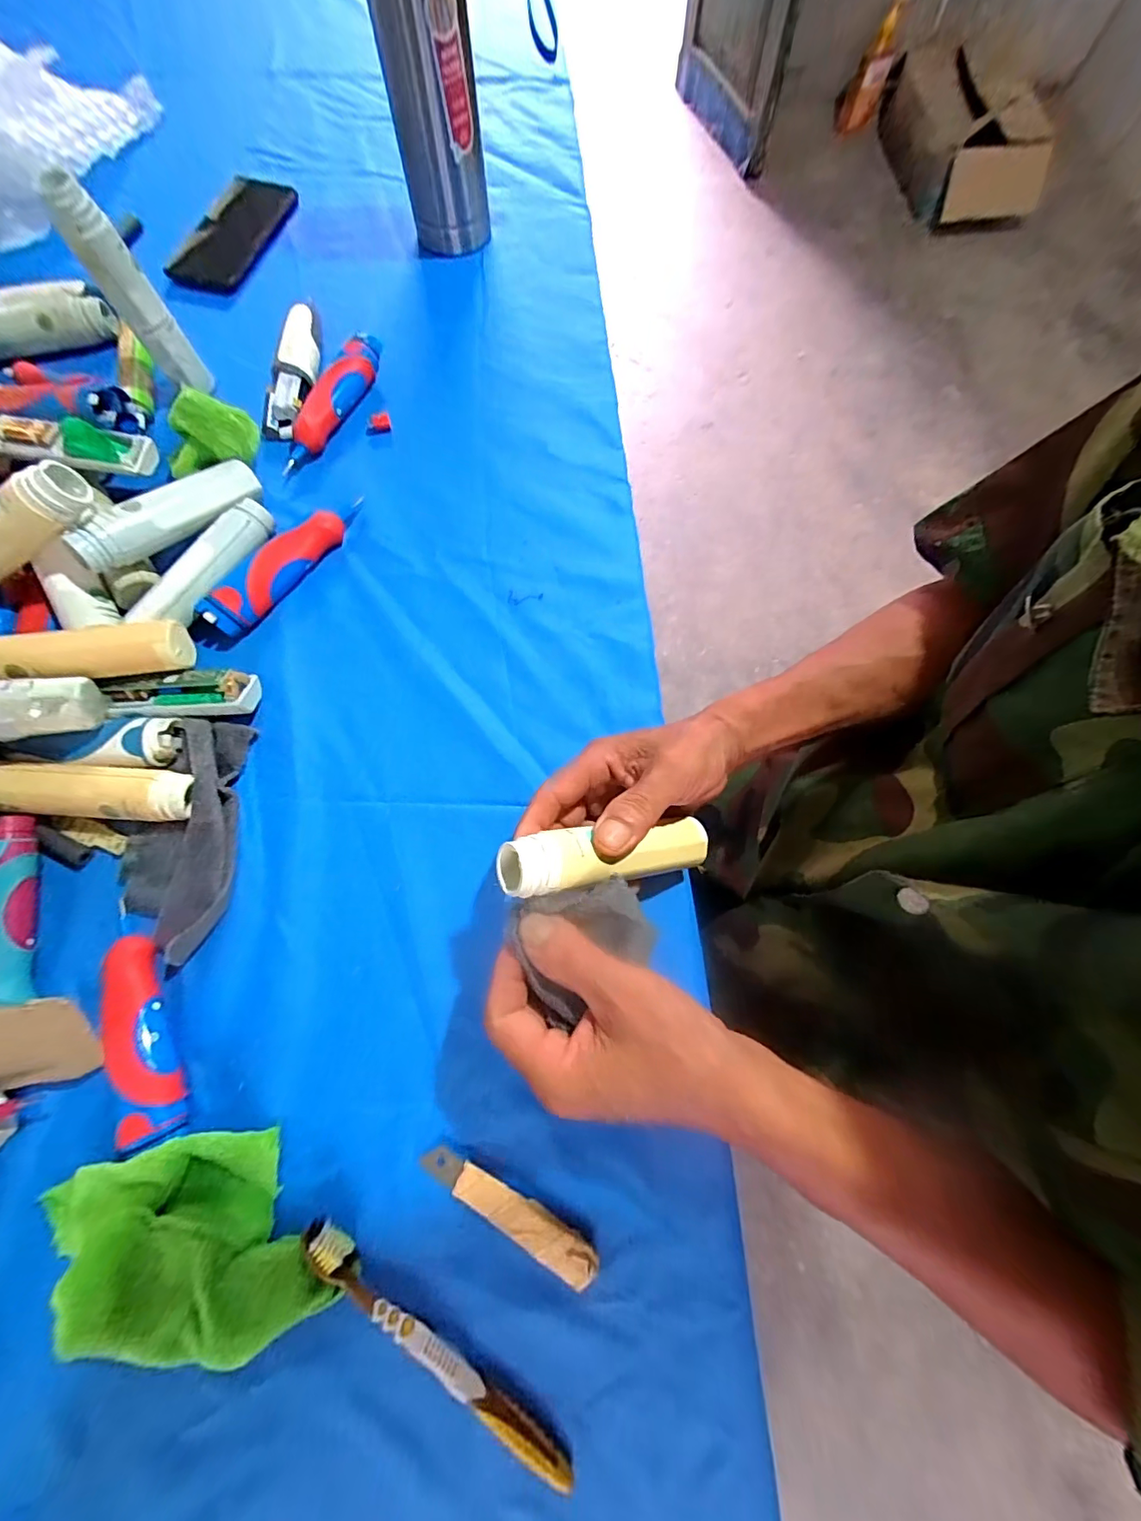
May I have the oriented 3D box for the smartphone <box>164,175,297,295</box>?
[{"bbox_3d":[-0.352,-0.550,0.521,0.075,0.009,0.163,16,74,3],"label":"smartphone"}]

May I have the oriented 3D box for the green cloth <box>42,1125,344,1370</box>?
[{"bbox_3d":[-0.213,0.267,0.266,0.132,0.040,0.116,-23,76,-8],"label":"green cloth"}]

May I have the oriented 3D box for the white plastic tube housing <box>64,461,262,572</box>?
[{"bbox_3d":[-0.298,-0.187,0.379,0.029,0.027,0.136,34,60,8],"label":"white plastic tube housing"}]

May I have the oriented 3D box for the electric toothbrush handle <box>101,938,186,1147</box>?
[{"bbox_3d":[-0.259,0.165,0.301,0.031,0.025,0.111,-23,76,-8],"label":"electric toothbrush handle"}]

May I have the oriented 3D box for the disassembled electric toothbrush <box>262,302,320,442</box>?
[{"bbox_3d":[-0.253,-0.352,0.452,0.040,0.028,0.125,6,74,0],"label":"disassembled electric toothbrush"}]

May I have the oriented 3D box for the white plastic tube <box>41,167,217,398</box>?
[{"bbox_3d":[-0.342,-0.362,0.396,0.033,0.135,0.030,-38,78,-11],"label":"white plastic tube"}]

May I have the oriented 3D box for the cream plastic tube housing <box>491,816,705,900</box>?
[{"bbox_3d":[0.025,0.055,0.294,0.138,0.026,0.031,2,70,-37],"label":"cream plastic tube housing"}]

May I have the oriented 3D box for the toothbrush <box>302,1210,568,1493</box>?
[{"bbox_3d":[-0.074,0.318,0.270,0.182,0.012,0.017,36,76,8],"label":"toothbrush"}]

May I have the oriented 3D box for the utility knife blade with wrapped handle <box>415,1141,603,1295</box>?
[{"bbox_3d":[-0.035,0.261,0.290,0.111,0.007,0.022,30,75,7],"label":"utility knife blade with wrapped handle"}]

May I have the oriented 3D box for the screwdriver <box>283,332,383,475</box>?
[{"bbox_3d":[-0.211,-0.319,0.443,0.029,0.027,0.146,26,75,6],"label":"screwdriver"}]

